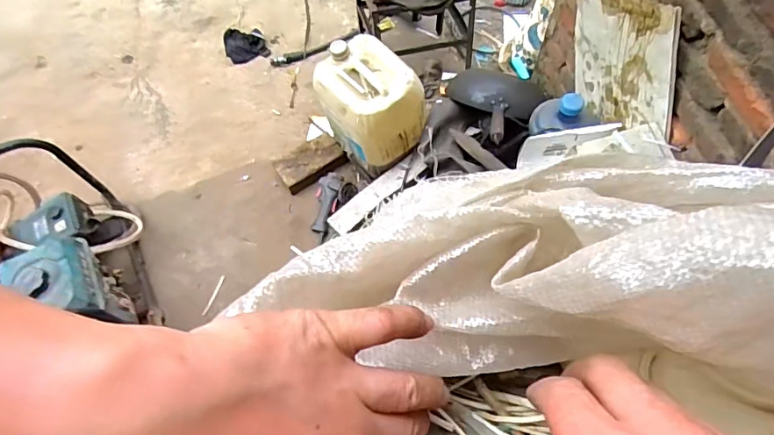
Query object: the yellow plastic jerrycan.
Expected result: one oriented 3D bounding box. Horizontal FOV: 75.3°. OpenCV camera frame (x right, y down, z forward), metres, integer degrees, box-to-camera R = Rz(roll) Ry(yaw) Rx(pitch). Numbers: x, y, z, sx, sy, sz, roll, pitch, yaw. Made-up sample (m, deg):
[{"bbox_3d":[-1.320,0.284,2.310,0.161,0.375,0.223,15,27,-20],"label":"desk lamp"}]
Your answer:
[{"bbox_3d":[-0.051,-0.301,1.384,0.203,0.293,0.265,-40,69,-15],"label":"yellow plastic jerrycan"}]

